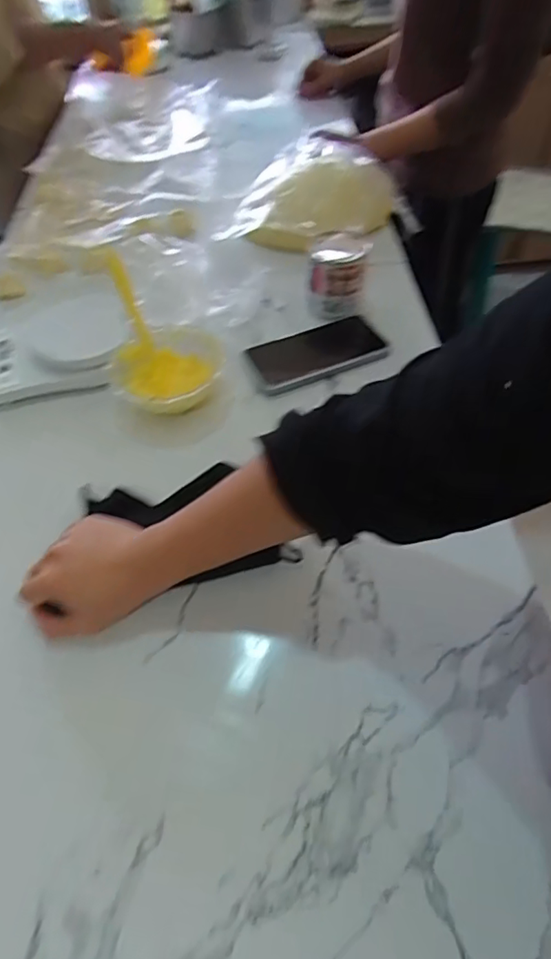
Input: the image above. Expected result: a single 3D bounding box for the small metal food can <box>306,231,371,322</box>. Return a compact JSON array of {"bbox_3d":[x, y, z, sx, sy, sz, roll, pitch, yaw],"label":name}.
[{"bbox_3d":[0.079,-0.257,0.694,0.072,0.091,0.076,-2,51,2],"label":"small metal food can"}]

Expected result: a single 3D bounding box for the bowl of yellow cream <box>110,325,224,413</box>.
[{"bbox_3d":[-0.119,-0.113,0.614,0.115,0.043,0.122,-2,51,2],"label":"bowl of yellow cream"}]

